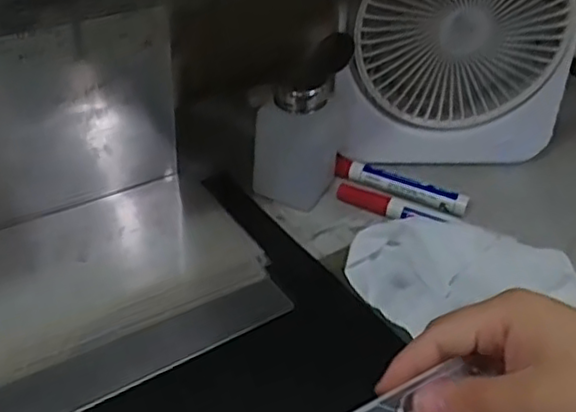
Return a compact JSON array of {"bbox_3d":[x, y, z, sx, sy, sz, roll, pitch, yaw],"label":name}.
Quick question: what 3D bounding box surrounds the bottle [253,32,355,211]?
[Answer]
[{"bbox_3d":[0.010,-0.060,0.513,0.049,0.114,0.061,22,42,22],"label":"bottle"}]

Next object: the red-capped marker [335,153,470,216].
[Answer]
[{"bbox_3d":[0.090,-0.016,0.543,0.109,0.016,0.016,20,41,20],"label":"red-capped marker"}]

